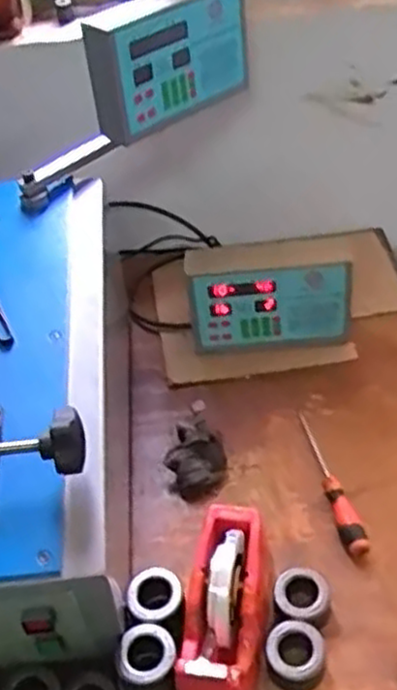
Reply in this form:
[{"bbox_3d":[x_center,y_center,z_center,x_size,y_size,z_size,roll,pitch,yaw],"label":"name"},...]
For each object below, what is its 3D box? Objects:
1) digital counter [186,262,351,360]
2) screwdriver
[{"bbox_3d":[0.102,-0.053,1.093,0.228,0.139,0.048,-2,45,5],"label":"digital counter"},{"bbox_3d":[0.160,0.166,0.952,0.028,0.029,0.225,-12,41,-5],"label":"screwdriver"}]

